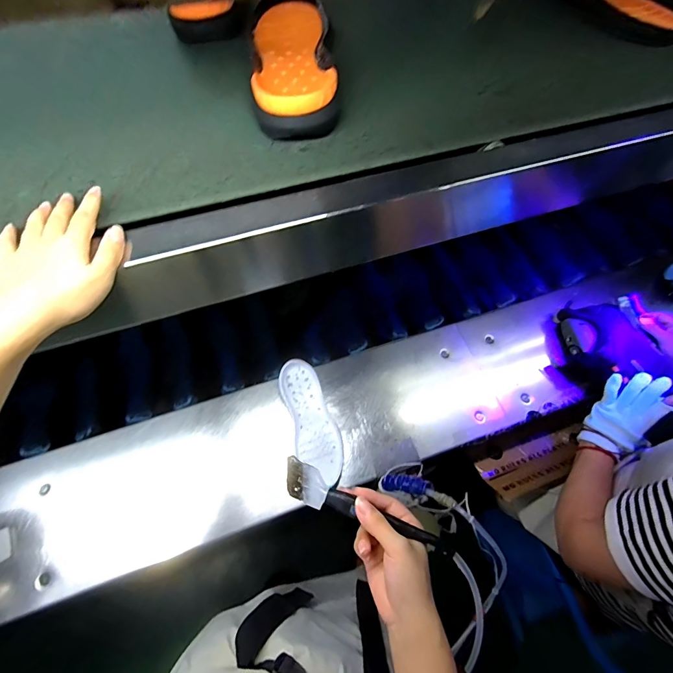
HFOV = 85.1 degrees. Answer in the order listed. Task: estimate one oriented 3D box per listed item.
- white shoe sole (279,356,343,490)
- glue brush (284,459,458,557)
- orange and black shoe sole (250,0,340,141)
[{"bbox_3d":[-0.048,0.155,0.679,0.087,0.043,0.230,-17,64,-9],"label":"white shoe sole"},{"bbox_3d":[0.026,0.171,0.356,0.173,0.015,0.032,21,64,14],"label":"glue brush"},{"bbox_3d":[-0.054,-0.345,0.462,0.095,0.048,0.259,-5,63,-3],"label":"orange and black shoe sole"}]

